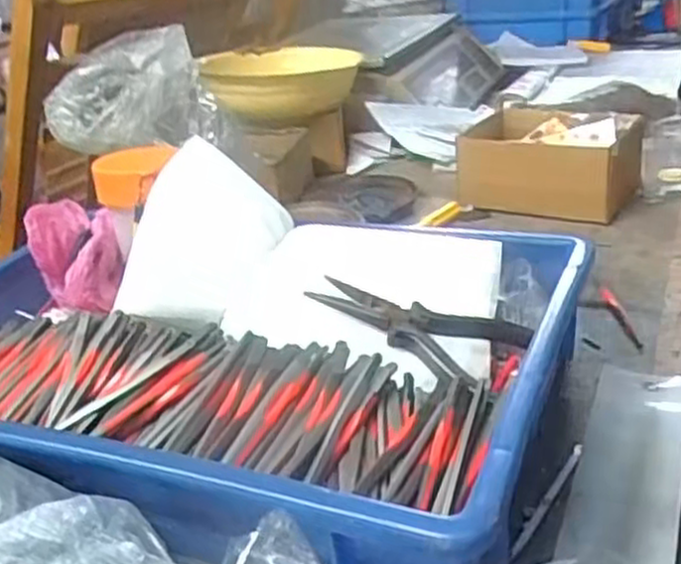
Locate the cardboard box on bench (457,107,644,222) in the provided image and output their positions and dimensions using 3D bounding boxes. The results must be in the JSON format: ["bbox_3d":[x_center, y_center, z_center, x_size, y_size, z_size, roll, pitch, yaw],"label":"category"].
[{"bbox_3d":[0.206,-0.117,0.763,0.166,0.070,0.113,9,31,30],"label":"cardboard box on bench"}]

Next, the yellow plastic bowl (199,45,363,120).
[{"bbox_3d":[-0.067,-0.231,0.902,0.180,0.059,0.147,-11,26,-7],"label":"yellow plastic bowl"}]

